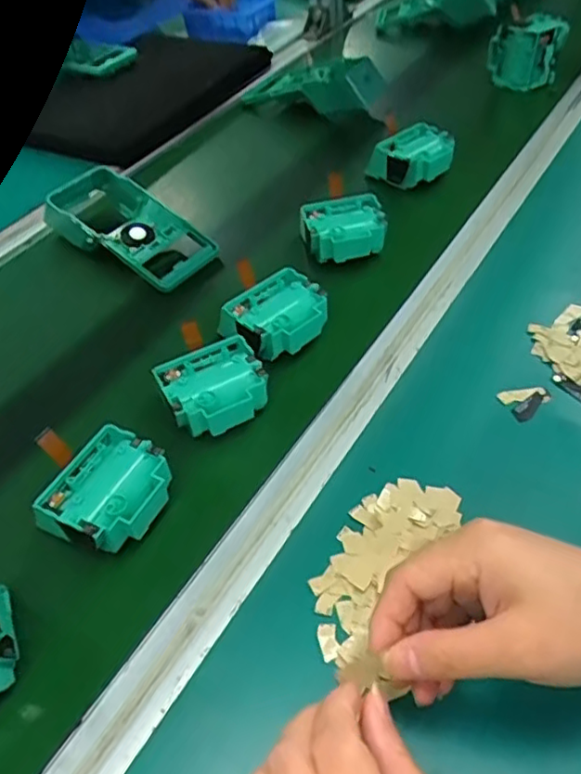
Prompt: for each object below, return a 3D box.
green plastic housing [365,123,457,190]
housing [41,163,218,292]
[{"bbox_3d":[0.139,-0.257,0.698,0.081,0.037,0.071,-23,49,-15],"label":"green plastic housing"},{"bbox_3d":[-0.173,-0.169,0.645,0.202,0.049,0.091,29,56,28],"label":"housing"}]

